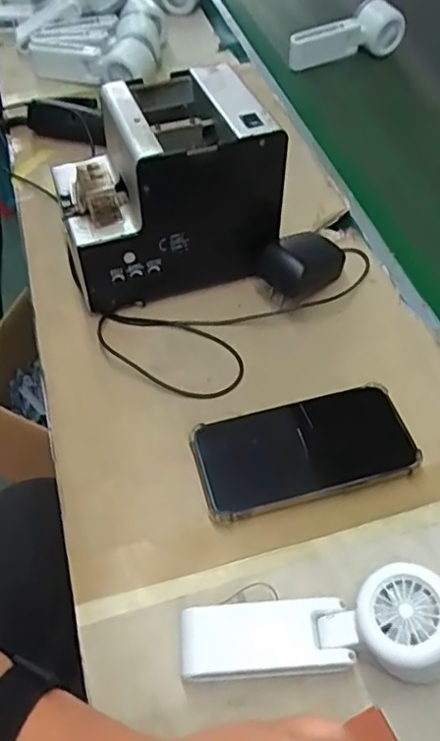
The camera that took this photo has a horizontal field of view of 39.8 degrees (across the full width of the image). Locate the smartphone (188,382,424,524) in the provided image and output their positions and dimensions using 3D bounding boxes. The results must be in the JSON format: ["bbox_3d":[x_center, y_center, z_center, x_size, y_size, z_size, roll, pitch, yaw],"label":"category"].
[{"bbox_3d":[0.062,0.059,0.456,0.159,0.014,0.079,-11,54,-11],"label":"smartphone"}]

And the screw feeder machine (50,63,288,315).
[{"bbox_3d":[-0.049,-0.157,0.534,0.175,0.144,0.124,-16,55,-15],"label":"screw feeder machine"}]

